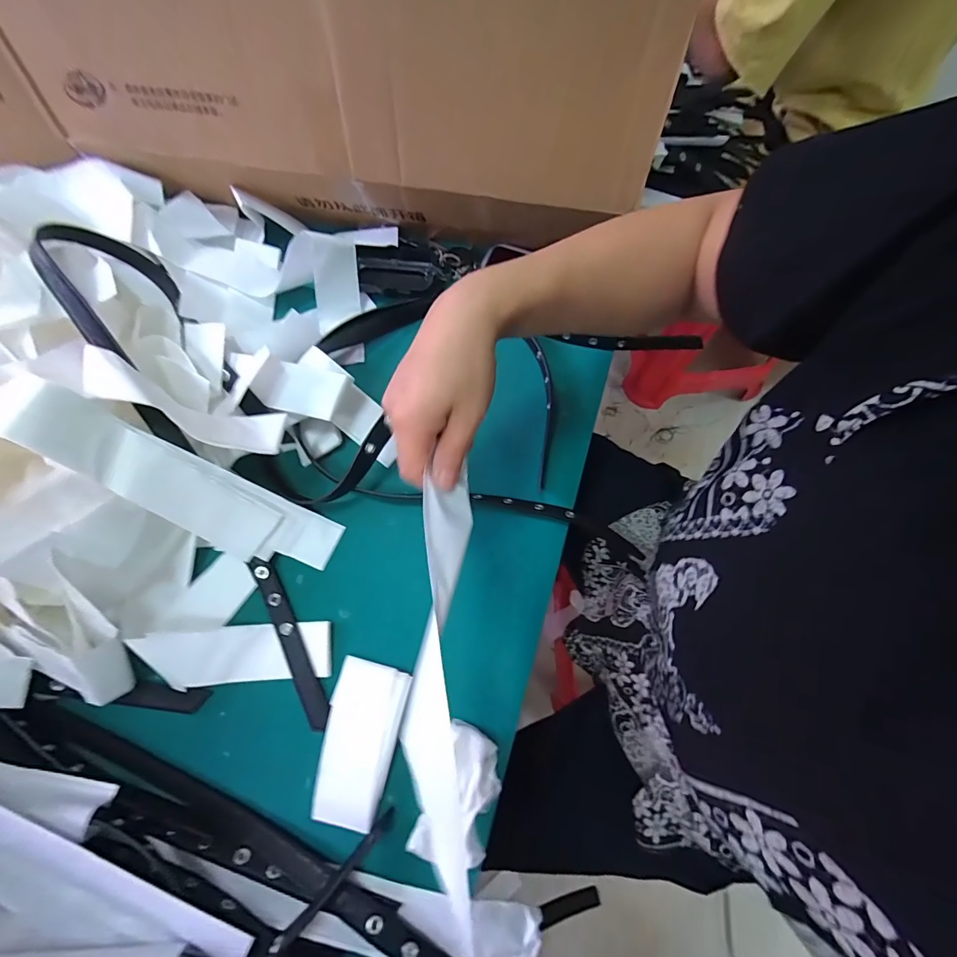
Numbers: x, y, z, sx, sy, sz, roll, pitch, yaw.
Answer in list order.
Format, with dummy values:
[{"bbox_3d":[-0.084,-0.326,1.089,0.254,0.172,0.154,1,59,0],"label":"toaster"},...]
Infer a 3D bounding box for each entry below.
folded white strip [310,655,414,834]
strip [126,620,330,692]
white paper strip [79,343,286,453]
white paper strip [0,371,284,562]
[{"bbox_3d":[-0.098,0.211,0.344,0.062,0.010,0.115,14,74,5],"label":"folded white strip"},{"bbox_3d":[-0.202,0.148,0.360,0.143,0.035,0.046,-5,73,-1],"label":"strip"},{"bbox_3d":[-0.240,-0.061,0.350,0.160,0.036,0.045,23,74,-13],"label":"white paper strip"},{"bbox_3d":[-0.270,-0.005,0.348,0.210,0.032,0.052,38,70,-30],"label":"white paper strip"}]

